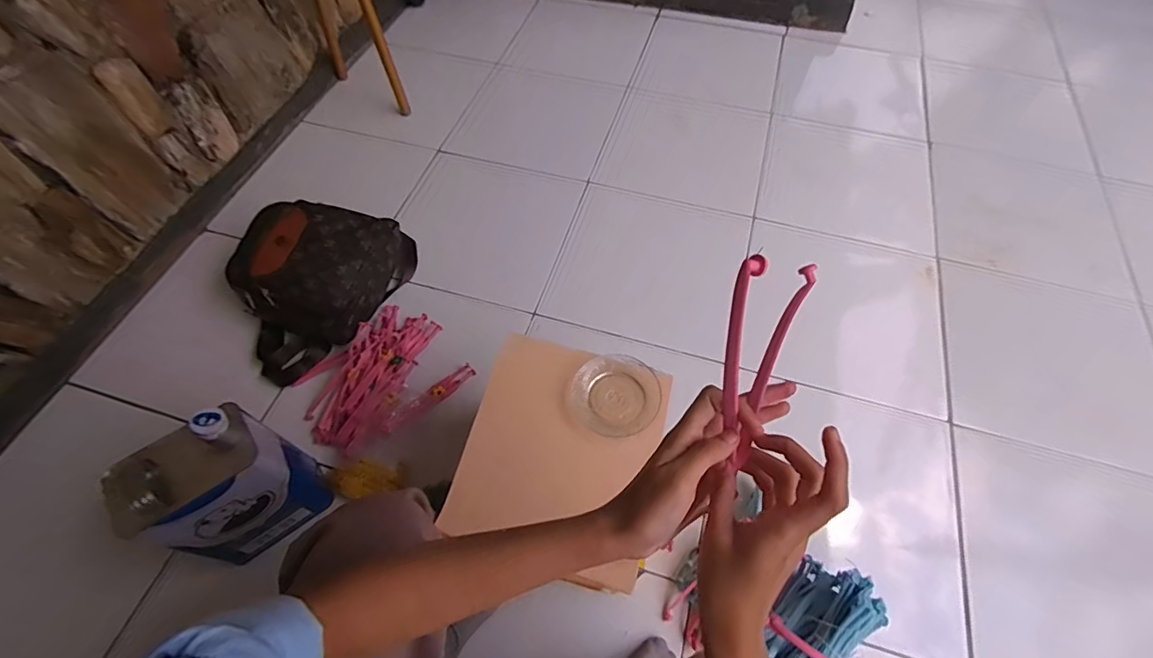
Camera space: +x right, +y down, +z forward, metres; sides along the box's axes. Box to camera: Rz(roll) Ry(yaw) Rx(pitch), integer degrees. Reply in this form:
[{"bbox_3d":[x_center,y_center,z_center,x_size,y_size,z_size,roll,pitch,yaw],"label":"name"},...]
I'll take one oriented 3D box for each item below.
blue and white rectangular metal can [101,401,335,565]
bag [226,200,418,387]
[{"bbox_3d":[-0.490,0.231,0.730,0.112,0.275,0.168,40,66,22],"label":"blue and white rectangular metal can"},{"bbox_3d":[-0.514,-0.101,0.976,0.259,0.149,0.368,18,60,11],"label":"bag"}]

